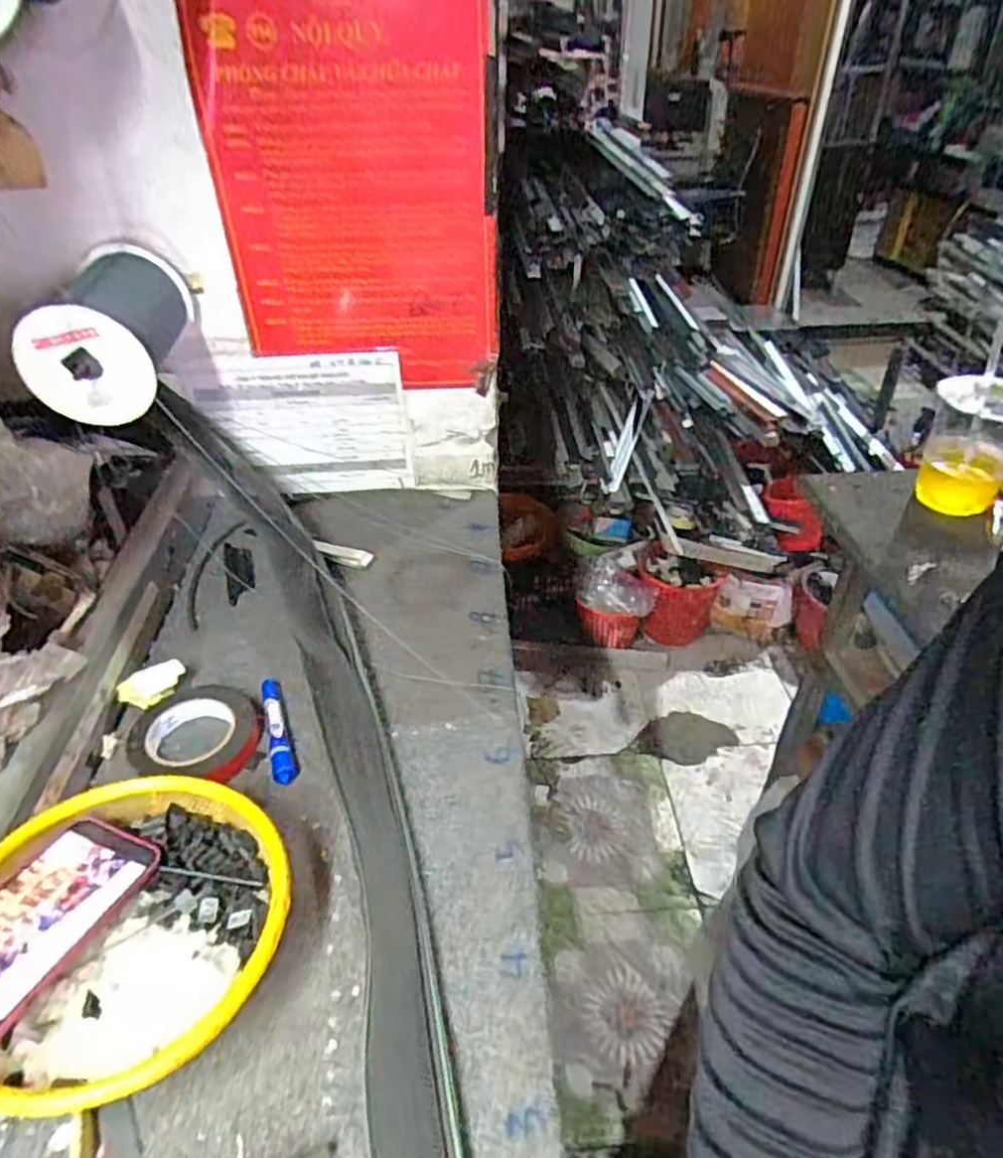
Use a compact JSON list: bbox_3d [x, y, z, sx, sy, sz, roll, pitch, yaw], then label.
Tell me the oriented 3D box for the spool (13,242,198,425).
[{"bbox_3d":[-0.424,-0.269,0.773,0.123,0.137,0.199,-2,38,-2],"label":"spool"}]

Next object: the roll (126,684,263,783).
[{"bbox_3d":[-0.305,0.151,0.708,0.121,0.025,0.107,-13,40,-15],"label":"roll"}]

